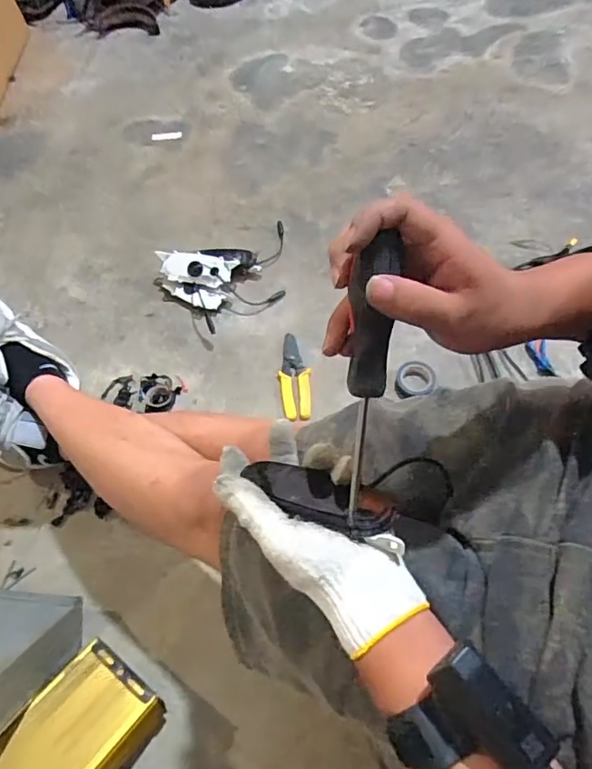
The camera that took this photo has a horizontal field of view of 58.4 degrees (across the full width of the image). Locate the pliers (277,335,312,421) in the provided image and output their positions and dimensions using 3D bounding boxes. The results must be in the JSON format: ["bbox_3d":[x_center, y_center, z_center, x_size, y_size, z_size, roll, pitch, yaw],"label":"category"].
[{"bbox_3d":[-0.002,-0.014,0.884,0.051,0.012,0.160,-3,62,0],"label":"pliers"}]

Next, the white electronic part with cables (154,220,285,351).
[{"bbox_3d":[-0.120,-0.191,0.956,0.257,0.047,0.215,-17,63,-7],"label":"white electronic part with cables"}]

